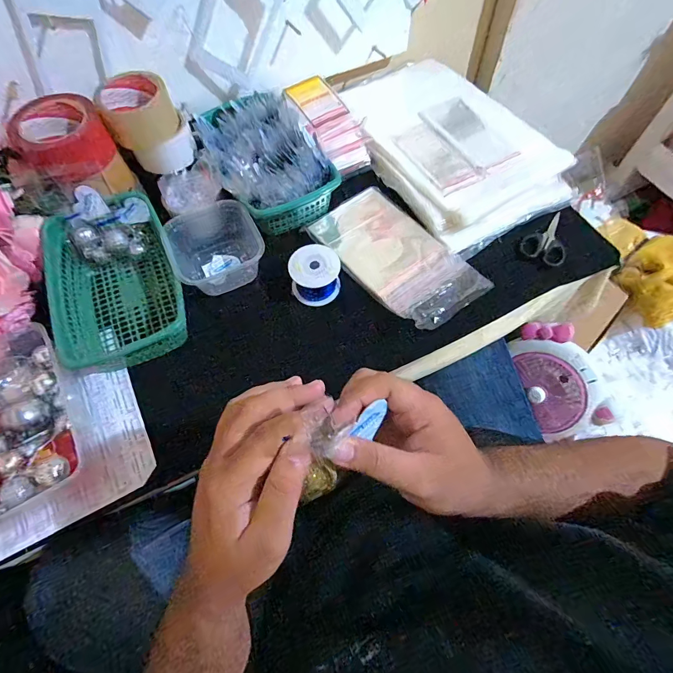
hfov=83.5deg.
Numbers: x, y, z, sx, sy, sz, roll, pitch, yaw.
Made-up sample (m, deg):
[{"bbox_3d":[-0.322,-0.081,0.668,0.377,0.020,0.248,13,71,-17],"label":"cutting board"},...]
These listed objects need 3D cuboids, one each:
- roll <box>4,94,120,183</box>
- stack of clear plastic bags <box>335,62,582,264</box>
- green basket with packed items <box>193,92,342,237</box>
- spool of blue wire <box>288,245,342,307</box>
[{"bbox_3d":[-0.357,-0.261,0.494,0.102,0.054,0.100,0,63,1],"label":"roll"},{"bbox_3d":[0.178,-0.318,0.619,0.252,0.051,0.374,-28,66,-12],"label":"stack of clear plastic bags"},{"bbox_3d":[-0.103,-0.266,0.564,0.149,0.082,0.221,-23,65,-10],"label":"green basket with packed items"},{"bbox_3d":[-0.029,-0.082,0.516,0.065,0.058,0.059,-11,64,-5],"label":"spool of blue wire"}]

